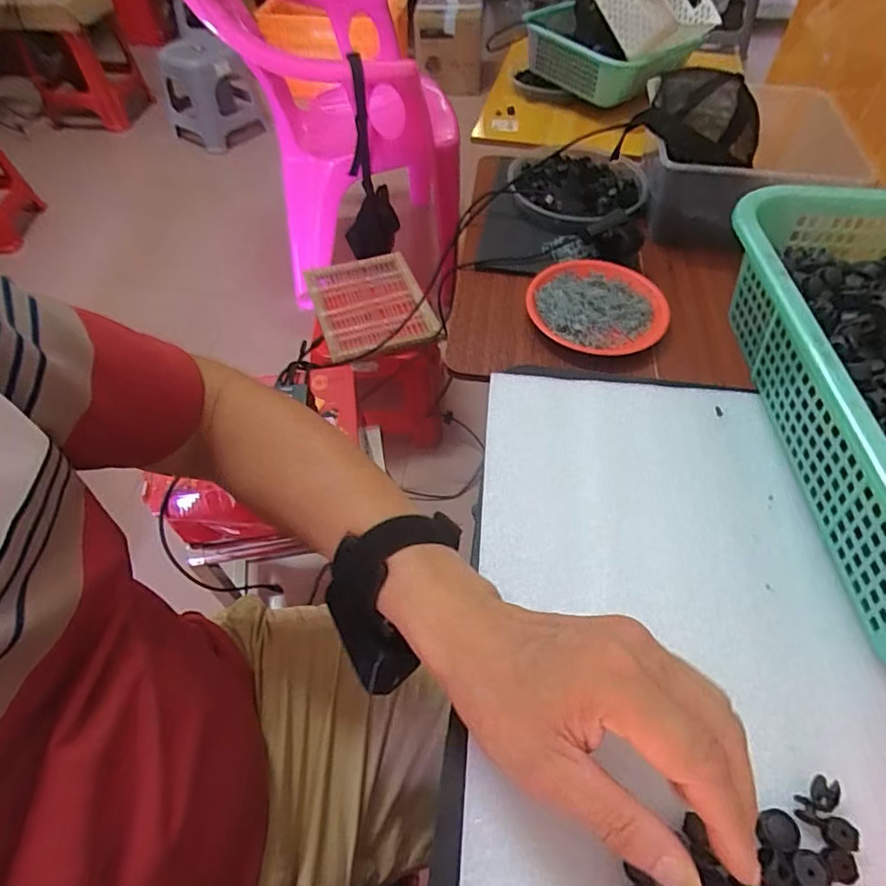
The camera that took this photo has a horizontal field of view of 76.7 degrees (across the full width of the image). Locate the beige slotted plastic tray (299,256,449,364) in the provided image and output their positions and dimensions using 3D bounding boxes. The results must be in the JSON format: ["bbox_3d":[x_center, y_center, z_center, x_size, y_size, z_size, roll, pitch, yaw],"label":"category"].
[{"bbox_3d":[-0.153,-0.296,1.172,0.226,0.041,0.282,-16,55,-11],"label":"beige slotted plastic tray"}]

